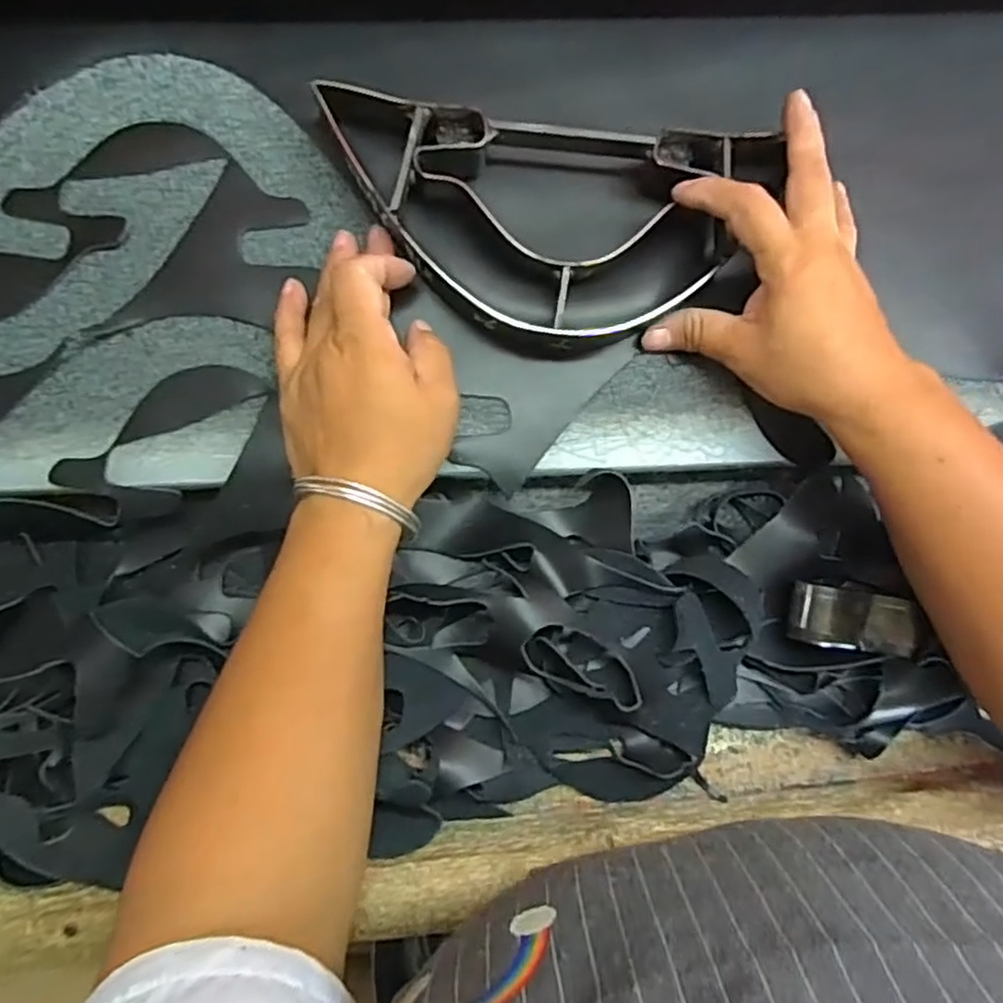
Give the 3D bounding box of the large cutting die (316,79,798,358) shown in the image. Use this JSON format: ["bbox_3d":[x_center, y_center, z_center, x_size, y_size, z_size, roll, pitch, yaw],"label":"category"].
[{"bbox_3d":[0.018,-0.149,0.373,0.240,0.041,0.124,8,88,-4],"label":"large cutting die"}]

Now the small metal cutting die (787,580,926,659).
[{"bbox_3d":[0.199,0.065,0.389,0.069,0.017,0.037,9,87,-4],"label":"small metal cutting die"}]

